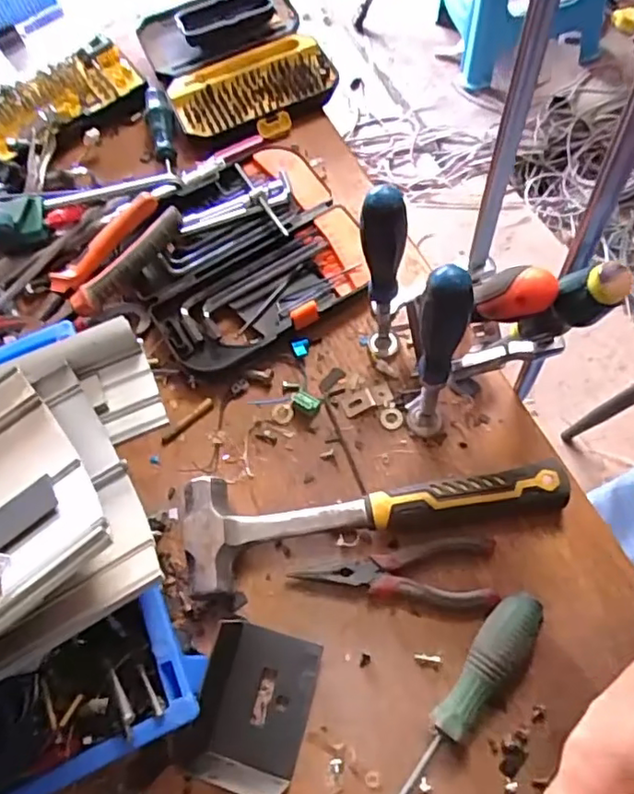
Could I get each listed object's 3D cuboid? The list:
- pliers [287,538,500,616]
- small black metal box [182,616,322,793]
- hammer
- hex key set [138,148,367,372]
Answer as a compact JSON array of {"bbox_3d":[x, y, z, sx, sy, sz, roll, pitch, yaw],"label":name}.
[{"bbox_3d":[0.060,0.135,0.458,0.146,0.018,0.055,-2,66,7],"label":"pliers"},{"bbox_3d":[-0.051,0.215,0.421,0.084,0.047,0.102,11,68,10],"label":"small black metal box"},{"bbox_3d":[0.046,0.100,0.470,0.296,0.042,0.088,-5,66,3],"label":"hammer"},{"bbox_3d":[-0.070,-0.136,0.580,0.205,0.032,0.186,-32,66,-7],"label":"hex key set"}]

